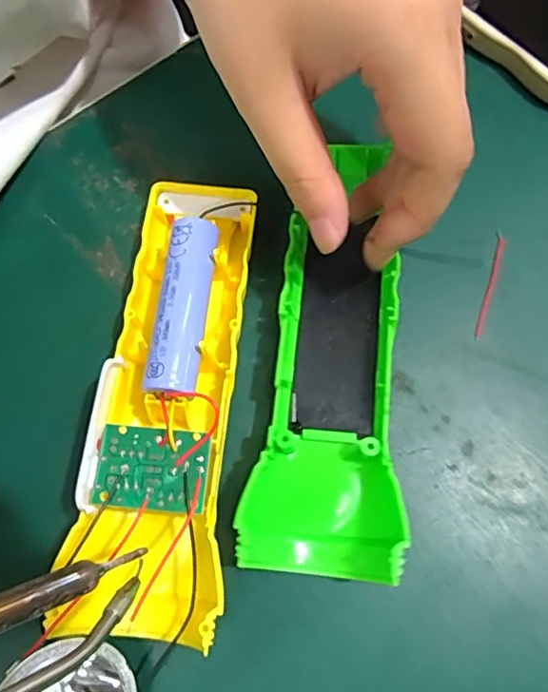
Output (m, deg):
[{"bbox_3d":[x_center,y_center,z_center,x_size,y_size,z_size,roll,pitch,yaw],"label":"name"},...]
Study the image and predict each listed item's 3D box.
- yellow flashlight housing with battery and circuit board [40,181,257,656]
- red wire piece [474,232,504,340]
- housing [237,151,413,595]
[{"bbox_3d":[-0.037,0.014,0.194,0.049,0.034,0.161,6,73,0],"label":"yellow flashlight housing with battery and circuit board"},{"bbox_3d":[0.088,-0.025,0.224,0.004,0.004,0.049,17,74,5],"label":"red wire piece"},{"bbox_3d":[0.021,-0.003,0.200,0.048,0.019,0.158,6,68,1],"label":"housing"}]

